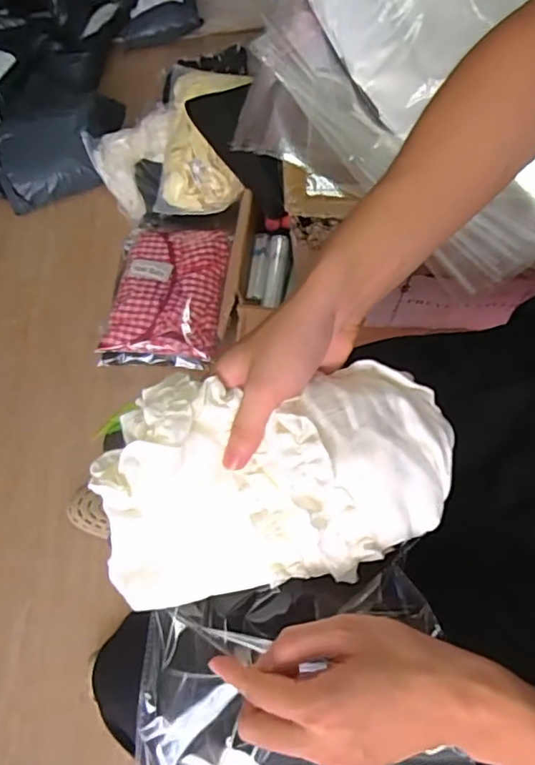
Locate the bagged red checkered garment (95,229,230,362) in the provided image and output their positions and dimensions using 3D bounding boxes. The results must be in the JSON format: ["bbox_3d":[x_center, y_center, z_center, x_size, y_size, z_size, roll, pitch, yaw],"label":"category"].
[{"bbox_3d":[-0.197,-0.185,1.119,0.218,0.045,0.286,4,66,6],"label":"bagged red checkered garment"}]

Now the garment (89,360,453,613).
[{"bbox_3d":[0.003,0.067,0.384,0.237,0.049,0.152,-7,95,7],"label":"garment"}]

